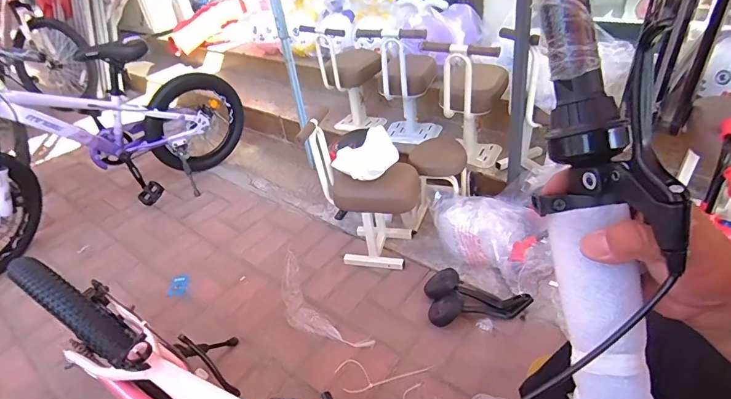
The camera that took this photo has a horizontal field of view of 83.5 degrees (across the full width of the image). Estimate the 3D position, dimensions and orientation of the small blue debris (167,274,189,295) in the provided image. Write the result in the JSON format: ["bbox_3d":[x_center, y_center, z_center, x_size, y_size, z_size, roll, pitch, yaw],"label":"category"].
[{"bbox_3d":[-0.631,0.288,1.383,0.058,0.011,0.096,-6,36,2],"label":"small blue debris"}]

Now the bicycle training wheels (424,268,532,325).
[{"bbox_3d":[0.304,0.269,1.155,0.264,0.070,0.164,-7,36,0],"label":"bicycle training wheels"}]

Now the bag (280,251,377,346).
[{"bbox_3d":[-0.168,0.313,1.220,0.138,0.026,0.459,-28,41,-27],"label":"bag"}]

